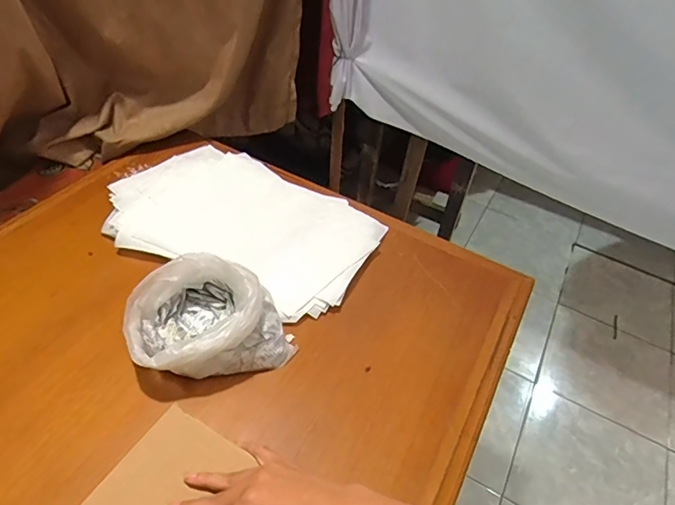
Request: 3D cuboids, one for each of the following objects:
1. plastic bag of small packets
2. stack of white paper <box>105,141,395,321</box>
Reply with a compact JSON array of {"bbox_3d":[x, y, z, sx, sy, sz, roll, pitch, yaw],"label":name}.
[{"bbox_3d":[-0.166,0.085,0.617,0.189,0.102,0.128,-11,48,-18],"label":"plastic bag of small packets"},{"bbox_3d":[-0.161,-0.057,0.812,0.439,0.025,0.280,23,47,15],"label":"stack of white paper"}]

